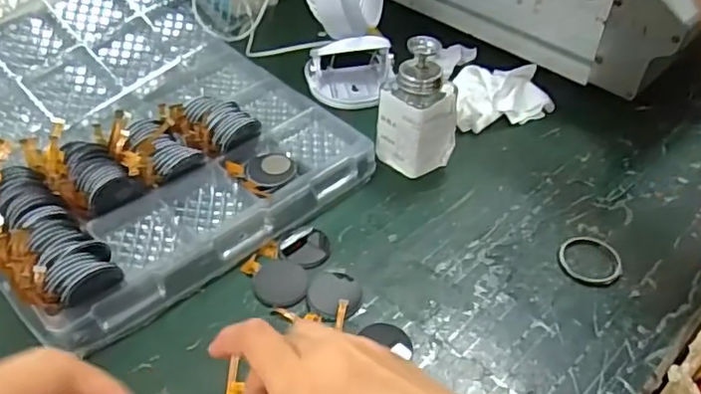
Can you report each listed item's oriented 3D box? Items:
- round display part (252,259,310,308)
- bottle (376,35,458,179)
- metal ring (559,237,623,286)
[{"bbox_3d":[-0.052,0.064,0.461,0.040,0.004,0.043,1,44,-1],"label":"round display part"},{"bbox_3d":[0.059,-0.076,0.531,0.063,0.114,0.050,29,50,25],"label":"bottle"},{"bbox_3d":[0.191,0.050,0.482,0.047,0.006,0.047,0,44,-2],"label":"metal ring"}]

